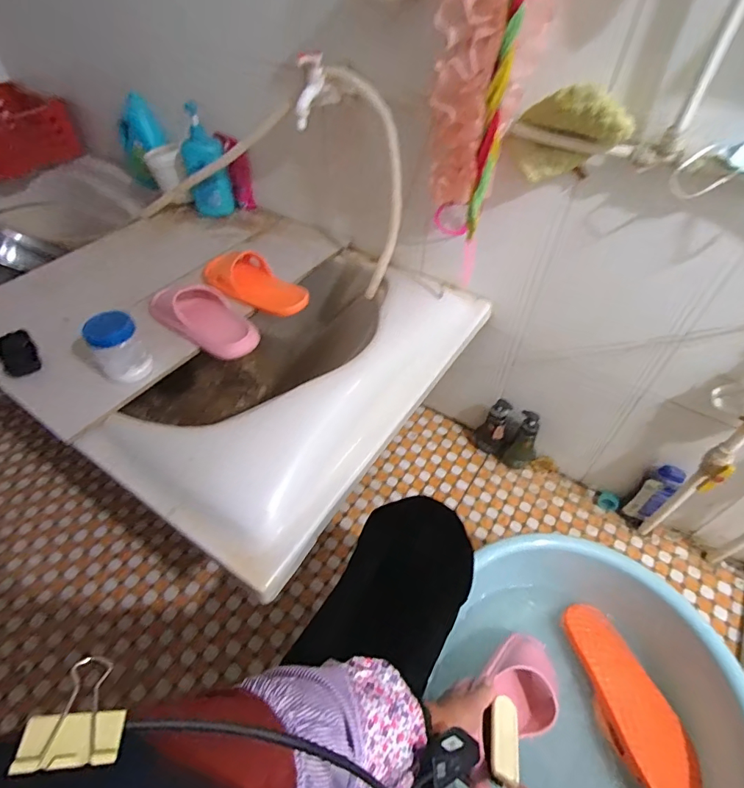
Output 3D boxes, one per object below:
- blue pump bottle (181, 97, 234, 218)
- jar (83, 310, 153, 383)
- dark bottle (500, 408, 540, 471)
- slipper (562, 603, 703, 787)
[{"bbox_3d":[-0.395,-0.538,1.059,0.091,0.237,0.064,-28,55,-23],"label":"blue pump bottle"},{"bbox_3d":[-0.399,-0.071,0.710,0.069,0.097,0.067,1,49,-1],"label":"jar"},{"bbox_3d":[0.372,0.119,1.090,0.068,0.185,0.050,29,55,22],"label":"dark bottle"},{"bbox_3d":[0.384,0.454,0.678,0.090,0.062,0.261,-8,50,-8],"label":"slipper"}]

